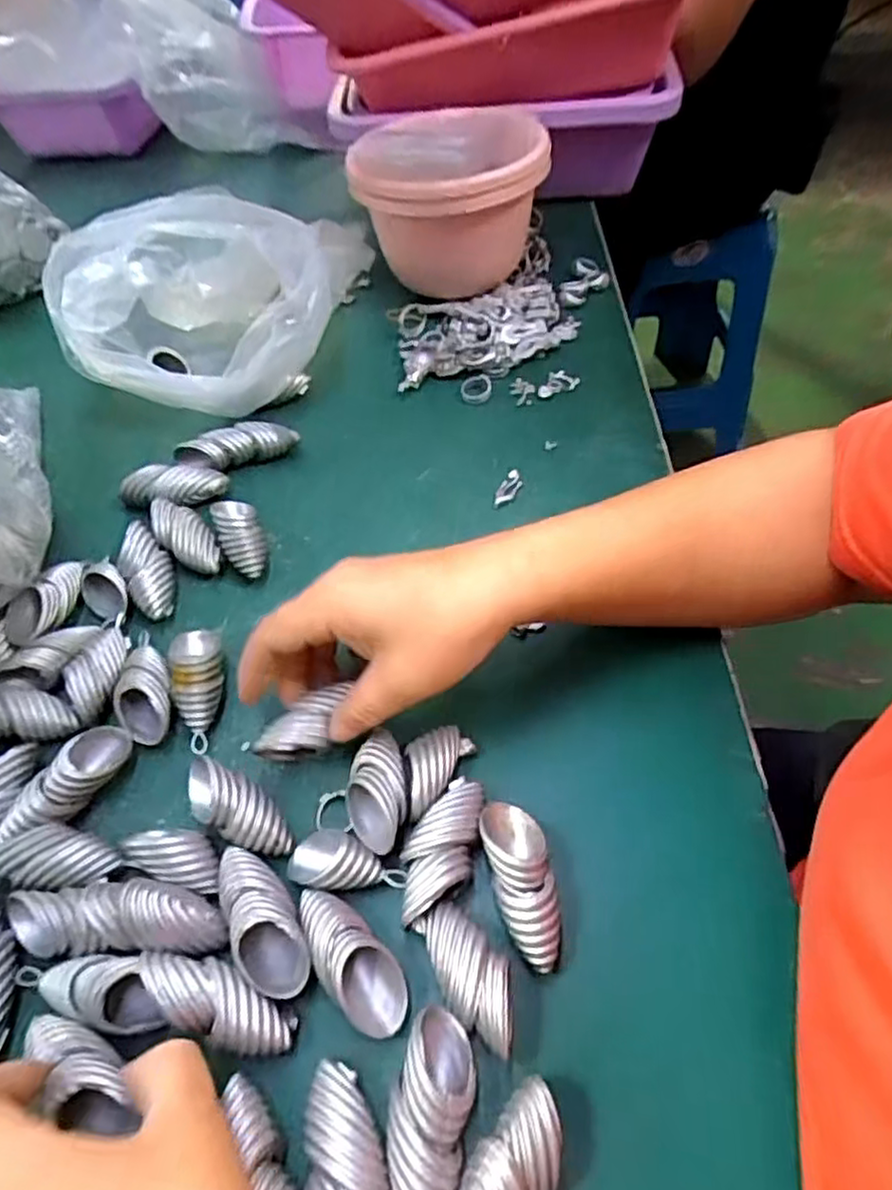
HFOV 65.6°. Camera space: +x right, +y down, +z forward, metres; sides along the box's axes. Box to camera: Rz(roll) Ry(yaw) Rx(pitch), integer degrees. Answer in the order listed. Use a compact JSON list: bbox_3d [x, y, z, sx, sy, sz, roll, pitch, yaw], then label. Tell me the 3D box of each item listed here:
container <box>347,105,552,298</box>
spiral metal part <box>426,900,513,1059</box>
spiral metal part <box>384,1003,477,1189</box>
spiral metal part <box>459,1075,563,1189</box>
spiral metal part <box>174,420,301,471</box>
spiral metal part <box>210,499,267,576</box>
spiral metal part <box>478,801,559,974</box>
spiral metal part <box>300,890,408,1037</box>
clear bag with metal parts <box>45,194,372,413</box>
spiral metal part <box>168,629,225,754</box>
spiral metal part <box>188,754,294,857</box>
[{"bbox_3d":[0.006,-0.301,0.543,0.147,0.109,0.129,-2,53,4],"label":"container"},{"bbox_3d":[0.011,0.151,0.274,0.026,0.020,0.053,-39,59,-22],"label":"spiral metal part"},{"bbox_3d":[-0.005,0.185,0.245,0.027,0.027,0.065,9,54,12],"label":"spiral metal part"},{"bbox_3d":[0.019,0.199,0.232,0.025,0.024,0.063,27,60,23],"label":"spiral metal part"},{"bbox_3d":[-0.143,-0.101,0.475,0.080,0.024,0.022,-13,53,-5],"label":"spiral metal part"},{"bbox_3d":[-0.125,-0.036,0.422,0.025,0.024,0.062,-20,54,-10],"label":"spiral metal part"},{"bbox_3d":[0.032,0.120,0.291,0.026,0.030,0.066,-12,53,-4],"label":"spiral metal part"},{"bbox_3d":[-0.038,0.146,0.278,0.026,0.024,0.061,-35,58,-20],"label":"spiral metal part"},{"bbox_3d":[-0.182,-0.210,0.507,0.178,0.111,0.154,-28,56,-16],"label":"clear bag with metal parts"},{"bbox_3d":[-0.128,0.047,0.358,0.023,0.021,0.066,-9,65,-2],"label":"spiral metal part"},{"bbox_3d":[-0.097,0.100,0.321,0.062,0.021,0.025,24,59,21],"label":"spiral metal part"}]

